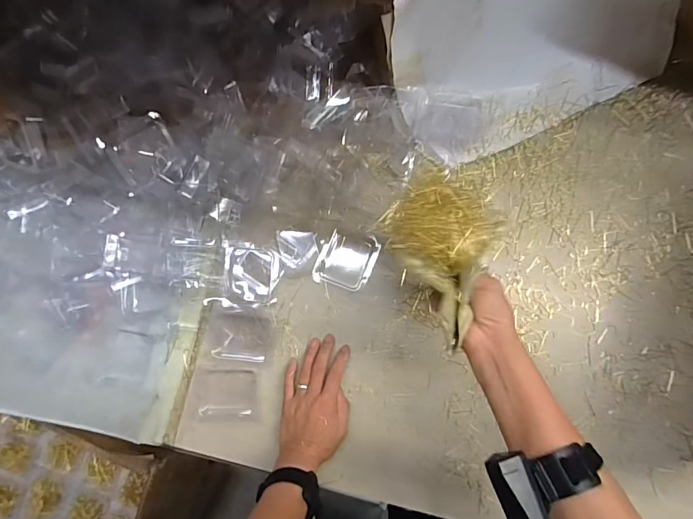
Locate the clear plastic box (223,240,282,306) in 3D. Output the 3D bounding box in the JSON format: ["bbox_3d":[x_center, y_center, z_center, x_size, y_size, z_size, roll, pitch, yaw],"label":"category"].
[{"bbox_3d":[-0.129,0.021,0.563,0.074,0.025,0.086,1,82,1],"label":"clear plastic box"}]

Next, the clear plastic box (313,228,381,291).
[{"bbox_3d":[0.002,-0.001,0.574,0.073,0.029,0.085,22,83,3],"label":"clear plastic box"}]

